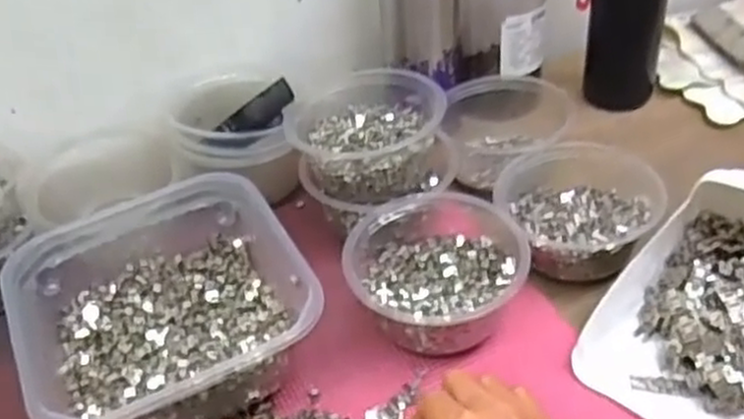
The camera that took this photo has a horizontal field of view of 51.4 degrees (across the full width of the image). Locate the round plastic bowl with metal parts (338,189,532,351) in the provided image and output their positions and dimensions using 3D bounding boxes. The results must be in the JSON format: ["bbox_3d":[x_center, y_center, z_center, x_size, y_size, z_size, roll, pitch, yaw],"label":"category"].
[{"bbox_3d":[0.043,0.036,0.529,0.116,0.059,0.134,-4,42,2],"label":"round plastic bowl with metal parts"}]

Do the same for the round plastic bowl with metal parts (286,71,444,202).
[{"bbox_3d":[-0.003,-0.060,0.578,0.109,0.054,0.110,-3,40,3],"label":"round plastic bowl with metal parts"}]

